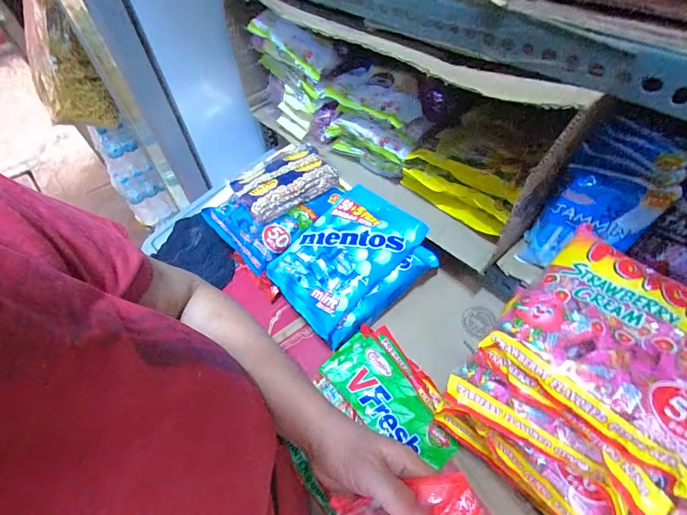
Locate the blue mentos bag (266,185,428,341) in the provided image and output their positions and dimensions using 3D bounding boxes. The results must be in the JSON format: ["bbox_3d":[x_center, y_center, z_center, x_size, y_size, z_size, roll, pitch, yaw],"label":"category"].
[{"bbox_3d":[-0.004,-0.005,0.483,0.197,0.040,0.148,-44,55,-10],"label":"blue mentos bag"}]

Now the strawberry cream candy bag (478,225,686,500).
[{"bbox_3d":[0.228,0.065,0.283,0.155,0.041,0.148,-37,58,-23],"label":"strawberry cream candy bag"}]

